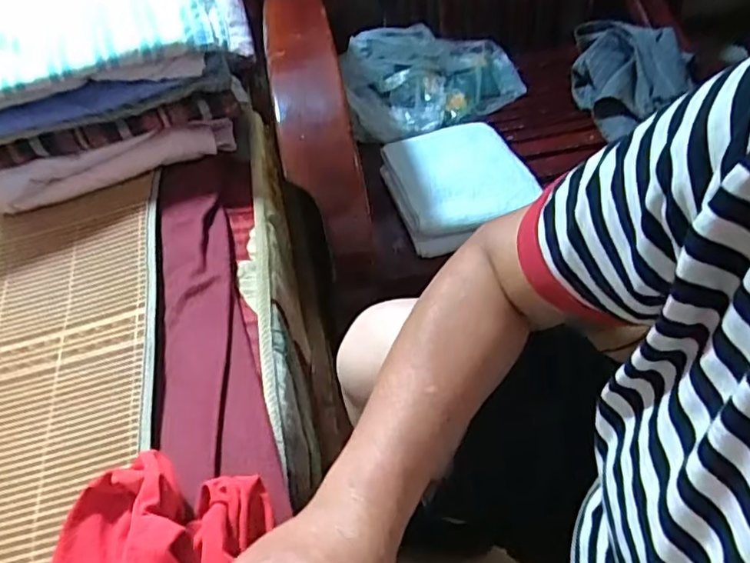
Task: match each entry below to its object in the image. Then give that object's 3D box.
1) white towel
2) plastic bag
[{"bbox_3d":[0.097,-0.125,0.765,0.159,0.046,0.158,-19,50,-10],"label":"white towel"},{"bbox_3d":[0.084,-0.308,0.907,0.287,0.123,0.119,-28,53,-17],"label":"plastic bag"}]

